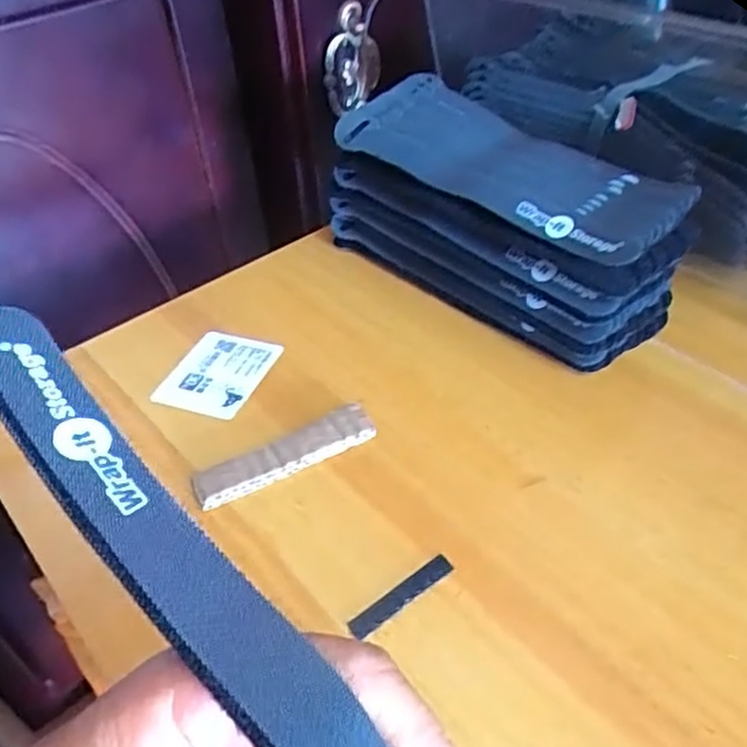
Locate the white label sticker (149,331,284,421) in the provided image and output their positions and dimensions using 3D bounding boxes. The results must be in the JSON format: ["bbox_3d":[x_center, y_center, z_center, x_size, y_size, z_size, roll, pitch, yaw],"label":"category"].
[{"bbox_3d":[-0.083,0.000,0.383,0.049,0.004,0.058,13,47,18],"label":"white label sticker"}]

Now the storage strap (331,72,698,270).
[{"bbox_3d":[0.073,-0.116,0.386,0.080,0.016,0.200,-37,53,-27],"label":"storage strap"}]

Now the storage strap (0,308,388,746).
[{"bbox_3d":[-0.033,0.054,0.152,0.024,0.014,0.188,-34,67,-28],"label":"storage strap"}]

